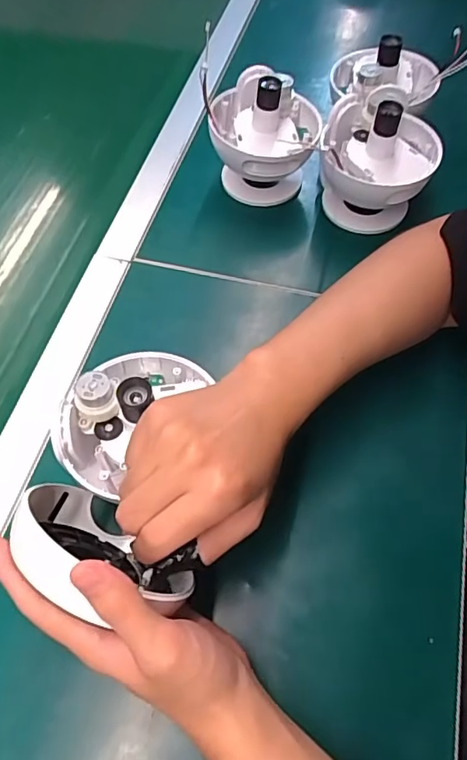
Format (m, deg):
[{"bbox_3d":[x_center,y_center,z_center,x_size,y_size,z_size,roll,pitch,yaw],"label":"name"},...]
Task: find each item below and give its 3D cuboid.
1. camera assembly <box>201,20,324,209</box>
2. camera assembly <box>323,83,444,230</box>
[{"bbox_3d":[0.029,-0.266,0.554,0.121,0.115,0.109,1,55,1],"label":"camera assembly"},{"bbox_3d":[0.150,-0.230,0.537,0.112,0.115,0.125,19,57,13],"label":"camera assembly"}]

